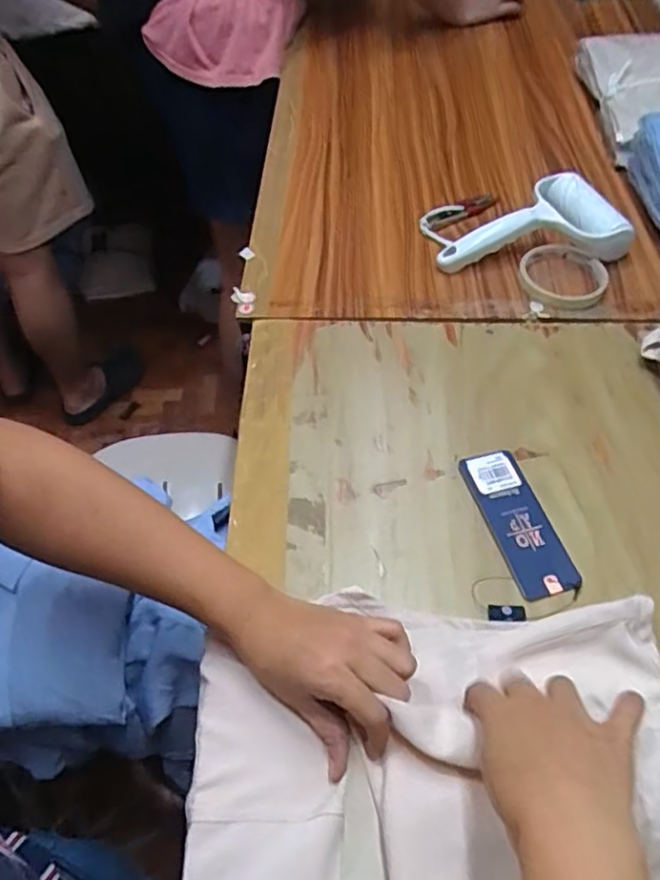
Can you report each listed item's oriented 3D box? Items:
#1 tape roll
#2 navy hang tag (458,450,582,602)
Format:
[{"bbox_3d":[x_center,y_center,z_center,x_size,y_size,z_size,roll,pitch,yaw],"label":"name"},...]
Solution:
[{"bbox_3d":[0.233,-0.165,0.628,0.085,0.010,0.089,0,54,1],"label":"tape roll"},{"bbox_3d":[0.140,0.059,0.468,0.045,0.004,0.119,-15,55,-9],"label":"navy hang tag"}]

